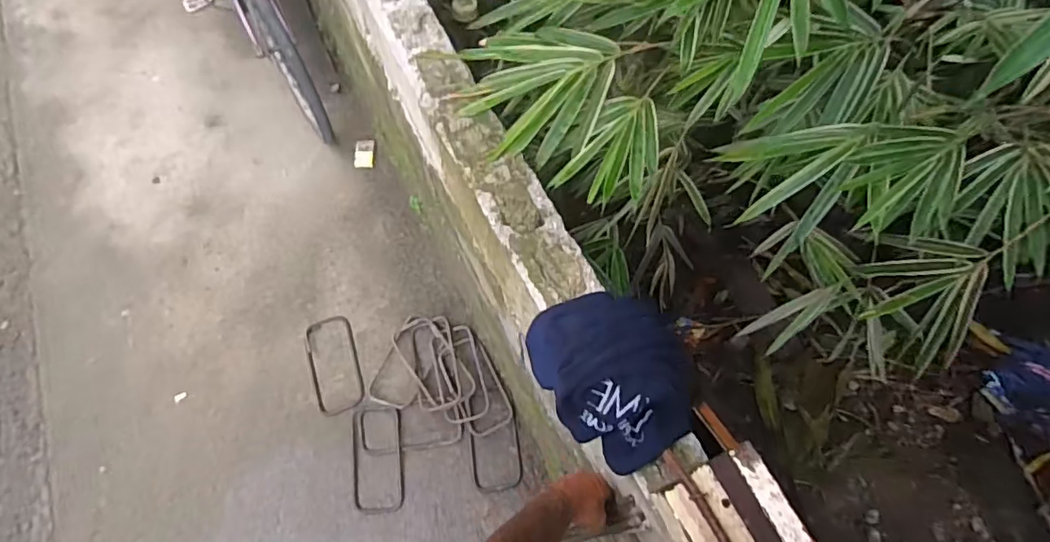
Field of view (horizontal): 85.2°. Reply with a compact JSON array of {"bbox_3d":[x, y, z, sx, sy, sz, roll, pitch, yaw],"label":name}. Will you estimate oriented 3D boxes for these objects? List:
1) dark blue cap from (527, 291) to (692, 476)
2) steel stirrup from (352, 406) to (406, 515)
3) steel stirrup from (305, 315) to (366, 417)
[{"bbox_3d":[0.117,0.130,0.713,0.181,0.092,0.229,-21,66,-9],"label":"dark blue cap"},{"bbox_3d":[-0.380,0.482,1.469,0.132,0.015,0.269,-10,64,1],"label":"steel stirrup"},{"bbox_3d":[-0.523,0.255,1.571,0.131,0.009,0.274,-17,66,-7],"label":"steel stirrup"}]

